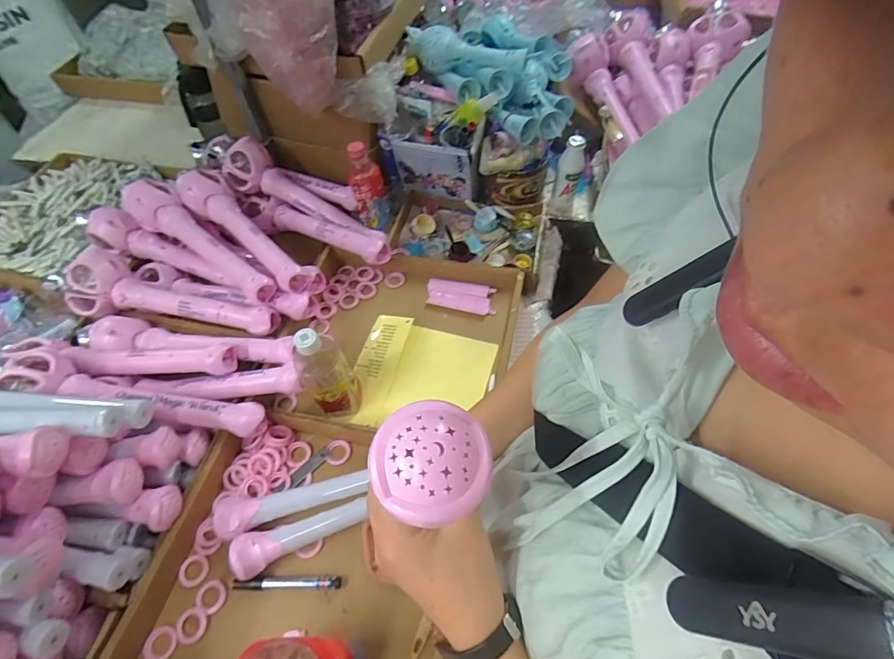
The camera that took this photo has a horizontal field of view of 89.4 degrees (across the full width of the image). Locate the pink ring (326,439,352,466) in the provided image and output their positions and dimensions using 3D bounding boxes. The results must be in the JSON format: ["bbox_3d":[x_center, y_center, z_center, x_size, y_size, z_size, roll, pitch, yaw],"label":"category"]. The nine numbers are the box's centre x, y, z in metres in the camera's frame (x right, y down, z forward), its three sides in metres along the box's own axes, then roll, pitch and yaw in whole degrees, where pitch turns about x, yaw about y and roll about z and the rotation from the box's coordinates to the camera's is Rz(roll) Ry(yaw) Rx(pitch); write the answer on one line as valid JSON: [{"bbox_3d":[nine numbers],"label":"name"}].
[{"bbox_3d":[-0.161,0.184,0.676,0.036,0.006,0.038,-1,55,1],"label":"pink ring"}]

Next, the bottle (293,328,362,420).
[{"bbox_3d":[-0.177,0.060,0.651,0.072,0.174,0.069,-25,58,-15],"label":"bottle"}]

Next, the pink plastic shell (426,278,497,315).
[{"bbox_3d":[0.024,-0.062,0.834,0.128,0.008,0.059,11,56,9],"label":"pink plastic shell"}]

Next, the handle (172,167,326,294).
[{"bbox_3d":[-0.343,-0.172,0.785,0.309,0.093,0.086,37,64,24],"label":"handle"}]

